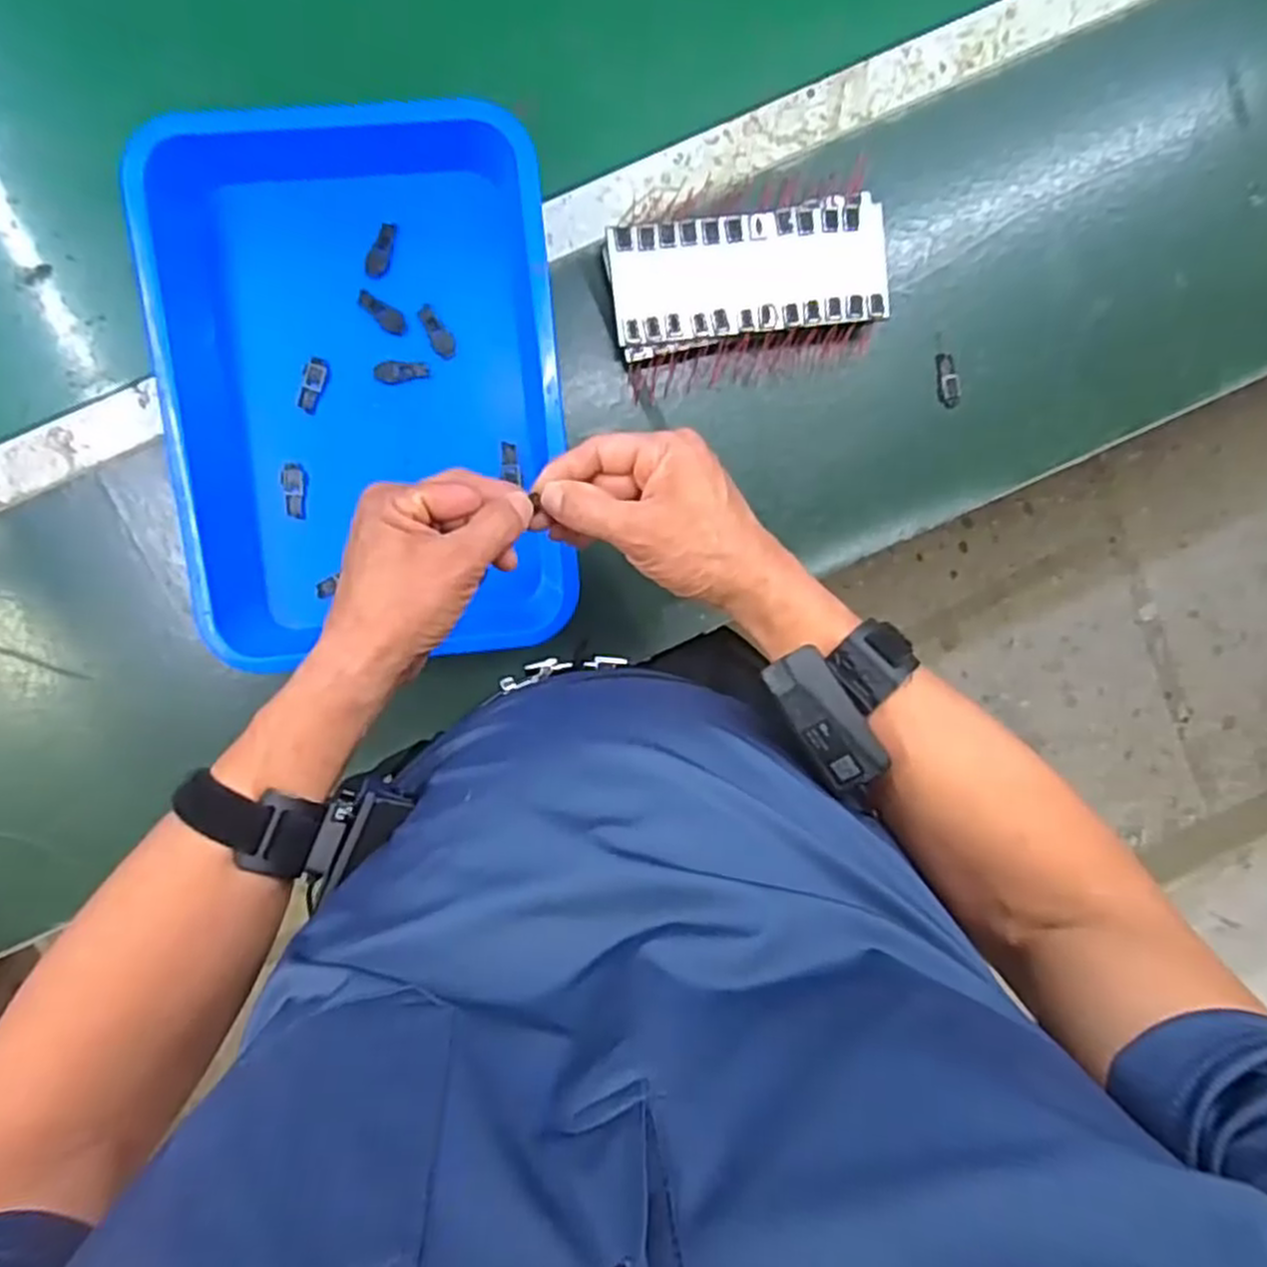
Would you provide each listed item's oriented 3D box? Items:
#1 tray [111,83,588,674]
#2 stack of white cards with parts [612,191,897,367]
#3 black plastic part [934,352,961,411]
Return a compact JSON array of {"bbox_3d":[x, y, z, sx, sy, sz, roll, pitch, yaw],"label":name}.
[{"bbox_3d":[-0.186,-0.165,0.556,0.265,0.053,0.361,-6,99,-4],"label":"tray"},{"bbox_3d":[0.084,-0.259,0.578,0.199,0.035,0.085,-11,99,-3],"label":"stack of white cards with parts"},{"bbox_3d":[0.246,-0.197,0.612,0.019,0.004,0.041,-8,99,-3],"label":"black plastic part"}]

